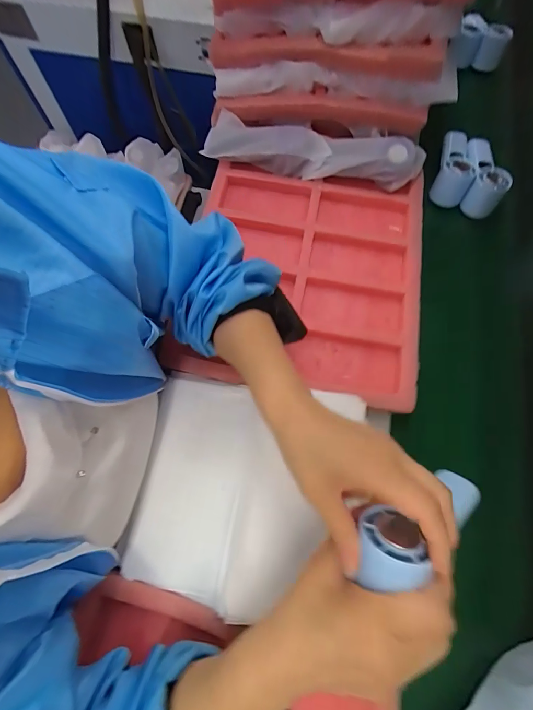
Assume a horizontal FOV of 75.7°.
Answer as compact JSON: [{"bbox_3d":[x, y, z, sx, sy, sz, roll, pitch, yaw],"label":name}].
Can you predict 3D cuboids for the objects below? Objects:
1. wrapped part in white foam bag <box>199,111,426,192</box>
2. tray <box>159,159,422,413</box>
[{"bbox_3d":[0.070,-0.328,0.552,0.336,0.061,0.073,10,70,2],"label":"wrapped part in white foam bag"},{"bbox_3d":[0.053,-0.116,0.509,0.331,0.045,0.356,9,70,2],"label":"tray"}]

